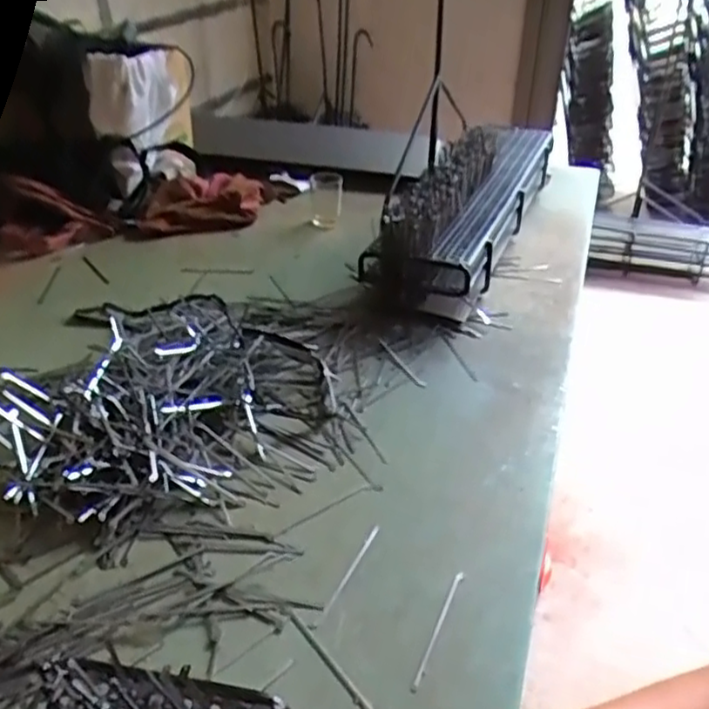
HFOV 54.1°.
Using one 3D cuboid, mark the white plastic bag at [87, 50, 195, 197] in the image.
[{"bbox_3d":[-0.361,-0.442,1.205,0.045,0.157,0.191,21,32,32],"label":"white plastic bag"}]

